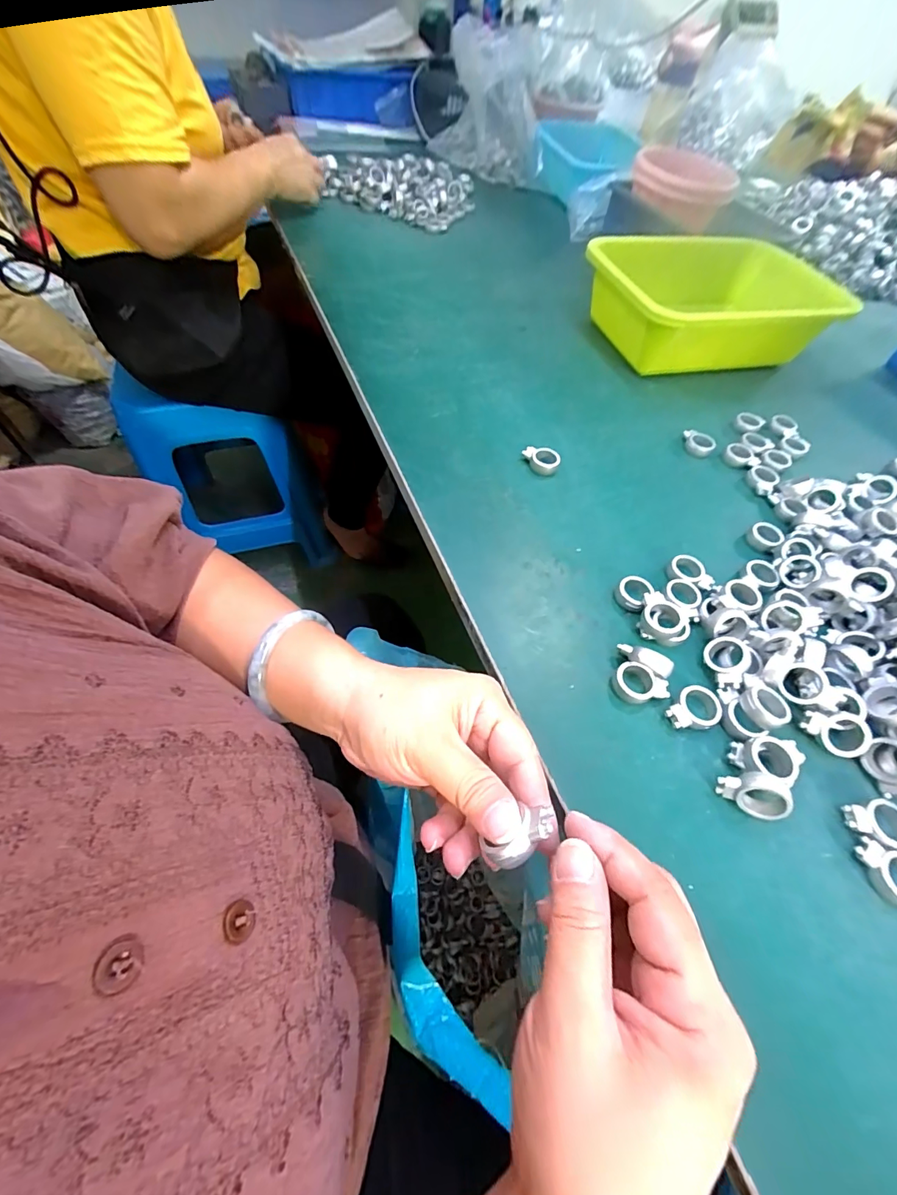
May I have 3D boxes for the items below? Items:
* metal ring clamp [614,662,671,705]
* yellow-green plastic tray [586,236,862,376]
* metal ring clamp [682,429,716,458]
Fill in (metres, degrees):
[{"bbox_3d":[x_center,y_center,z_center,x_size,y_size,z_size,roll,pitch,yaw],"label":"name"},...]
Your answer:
[{"bbox_3d":[0.123,0.056,0.278,0.034,0.013,0.023,20,58,7],"label":"metal ring clamp"},{"bbox_3d":[0.312,-0.344,0.525,0.288,0.081,0.194,-11,59,-12],"label":"yellow-green plastic tray"},{"bbox_3d":[0.247,-0.154,0.437,0.032,0.015,0.022,36,61,17],"label":"metal ring clamp"}]

